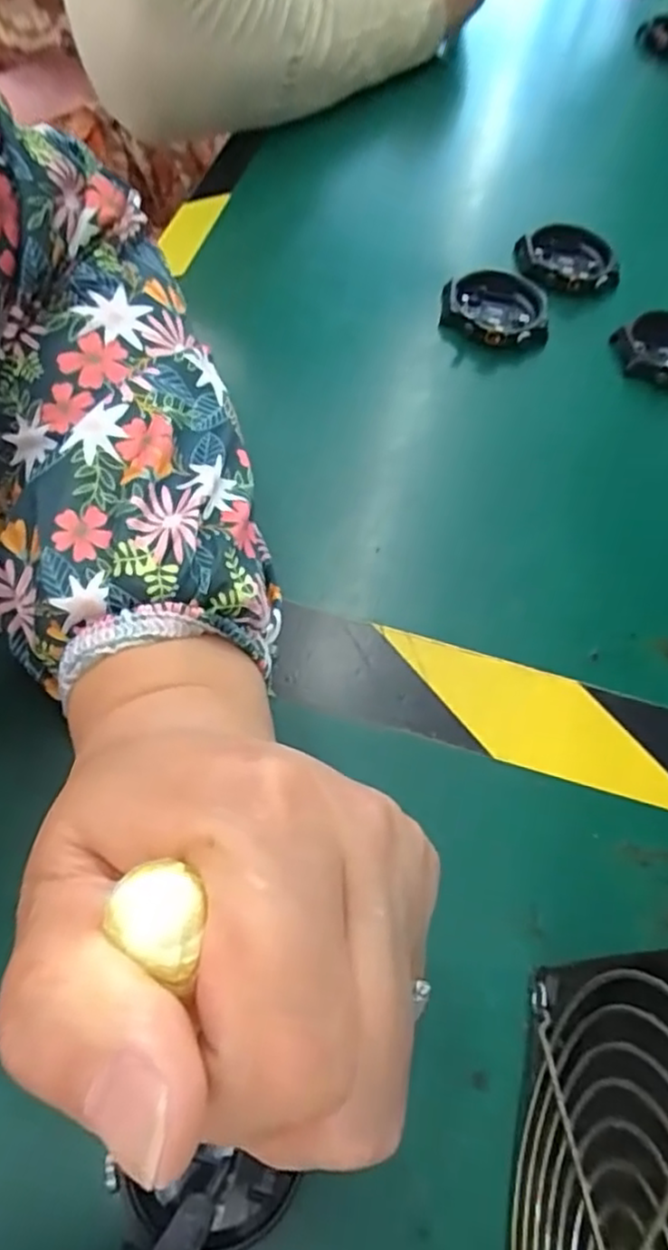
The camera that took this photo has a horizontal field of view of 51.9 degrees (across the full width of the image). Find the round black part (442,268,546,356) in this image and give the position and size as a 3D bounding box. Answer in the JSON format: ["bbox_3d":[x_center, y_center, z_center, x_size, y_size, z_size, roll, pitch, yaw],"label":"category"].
[{"bbox_3d":[0.085,-0.167,0.364,0.054,0.016,0.054,4,58,-6],"label":"round black part"}]

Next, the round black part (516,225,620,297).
[{"bbox_3d":[0.137,-0.209,0.399,0.055,0.020,0.055,4,58,-6],"label":"round black part"}]

